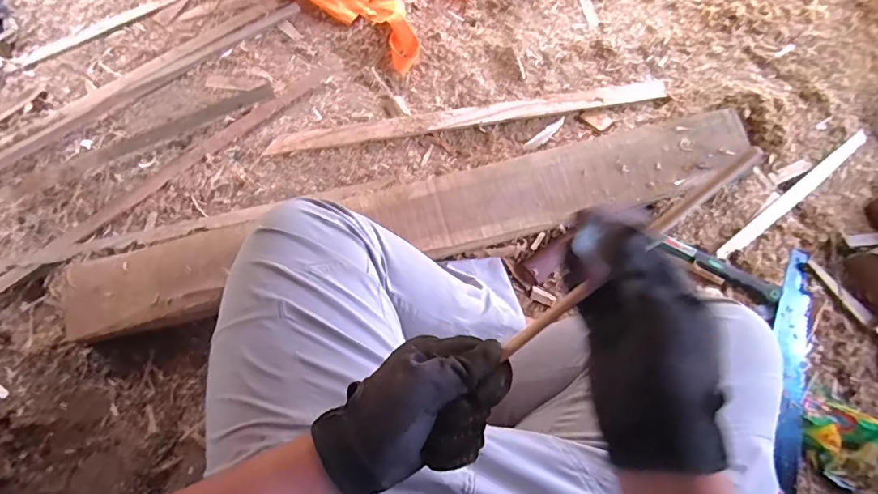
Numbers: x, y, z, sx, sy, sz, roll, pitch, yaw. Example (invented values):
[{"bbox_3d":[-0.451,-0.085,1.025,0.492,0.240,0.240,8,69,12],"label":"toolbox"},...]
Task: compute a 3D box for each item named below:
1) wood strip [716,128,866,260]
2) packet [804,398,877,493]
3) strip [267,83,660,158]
[{"bbox_3d":[0.583,-0.086,0.784,0.341,0.014,0.024,-36,77,-10],"label":"wood strip"},{"bbox_3d":[0.591,0.283,0.675,0.131,0.033,0.113,8,74,2],"label":"packet"},{"bbox_3d":[0.057,-0.232,0.858,0.700,0.017,0.042,-9,74,-3],"label":"strip"}]

